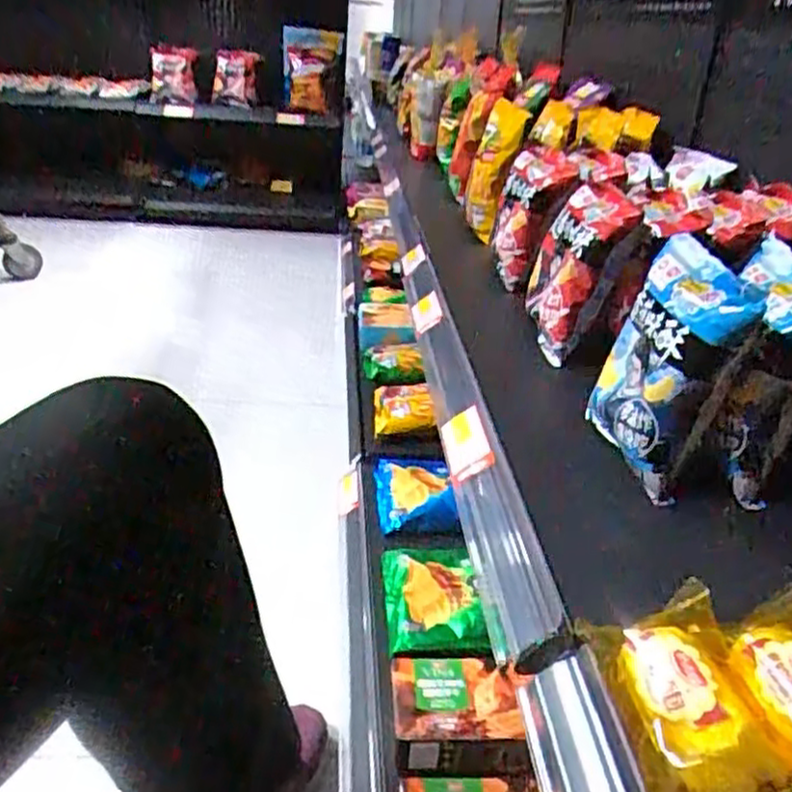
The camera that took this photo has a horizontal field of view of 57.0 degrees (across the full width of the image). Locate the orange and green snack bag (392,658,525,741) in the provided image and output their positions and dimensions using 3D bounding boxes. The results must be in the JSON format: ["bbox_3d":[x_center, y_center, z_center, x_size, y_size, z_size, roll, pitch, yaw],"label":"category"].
[{"bbox_3d":[0.055,0.297,0.701,0.117,0.040,0.089,3,28,-3],"label":"orange and green snack bag"}]

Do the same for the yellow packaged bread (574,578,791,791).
[{"bbox_3d":[0.135,0.140,0.335,0.068,0.041,0.114,2,28,-4],"label":"yellow packaged bread"}]

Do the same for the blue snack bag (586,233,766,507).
[{"bbox_3d":[0.196,-0.025,0.535,0.064,0.149,0.123,4,28,-2],"label":"blue snack bag"}]

